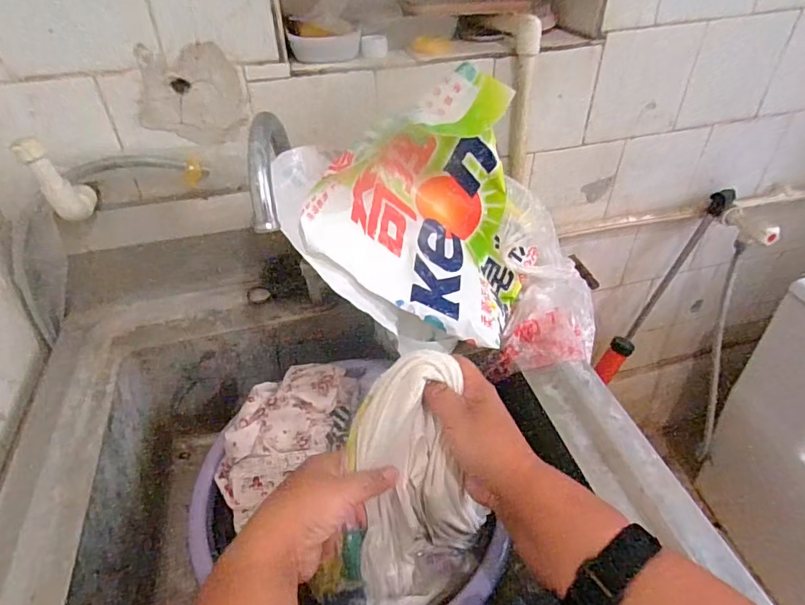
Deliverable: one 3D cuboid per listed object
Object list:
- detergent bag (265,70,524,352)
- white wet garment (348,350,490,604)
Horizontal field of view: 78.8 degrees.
[{"bbox_3d":[0.011,-0.093,0.563,0.256,0.235,0.195,5,41,8],"label":"detergent bag"},{"bbox_3d":[0.013,0.168,0.440,0.108,0.242,0.060,-3,14,-2],"label":"white wet garment"}]

